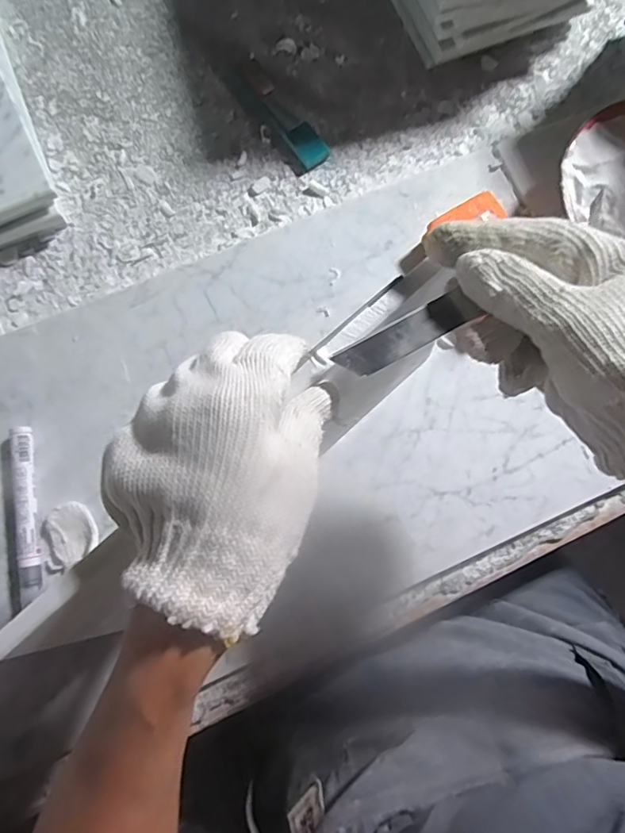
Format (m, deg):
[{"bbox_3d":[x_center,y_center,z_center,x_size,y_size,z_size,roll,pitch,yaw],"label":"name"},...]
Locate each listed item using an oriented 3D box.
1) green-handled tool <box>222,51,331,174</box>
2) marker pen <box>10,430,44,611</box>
[{"bbox_3d":[-0.033,-0.269,0.459,0.037,0.012,0.127,-36,81,-8],"label":"green-handled tool"},{"bbox_3d":[-0.206,0.069,0.377,0.013,0.016,0.123,-8,79,-3],"label":"marker pen"}]

